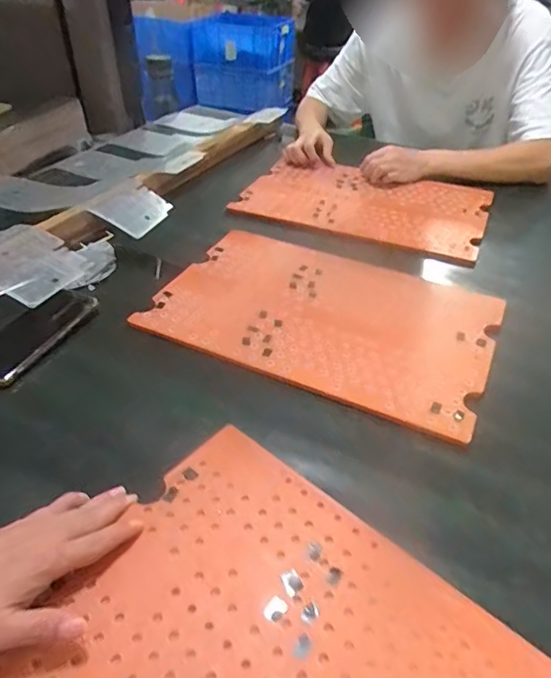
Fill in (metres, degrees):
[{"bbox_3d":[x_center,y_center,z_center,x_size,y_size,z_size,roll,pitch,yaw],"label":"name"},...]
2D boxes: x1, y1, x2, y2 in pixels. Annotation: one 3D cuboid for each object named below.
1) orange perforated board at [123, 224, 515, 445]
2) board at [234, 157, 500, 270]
[{"bbox_3d":[0.063,-0.038,0.694,0.434,0.009,0.283,18,44,20],"label":"orange perforated board"},{"bbox_3d":[0.163,-0.260,0.988,0.455,0.020,0.311,16,43,18],"label":"board"}]

